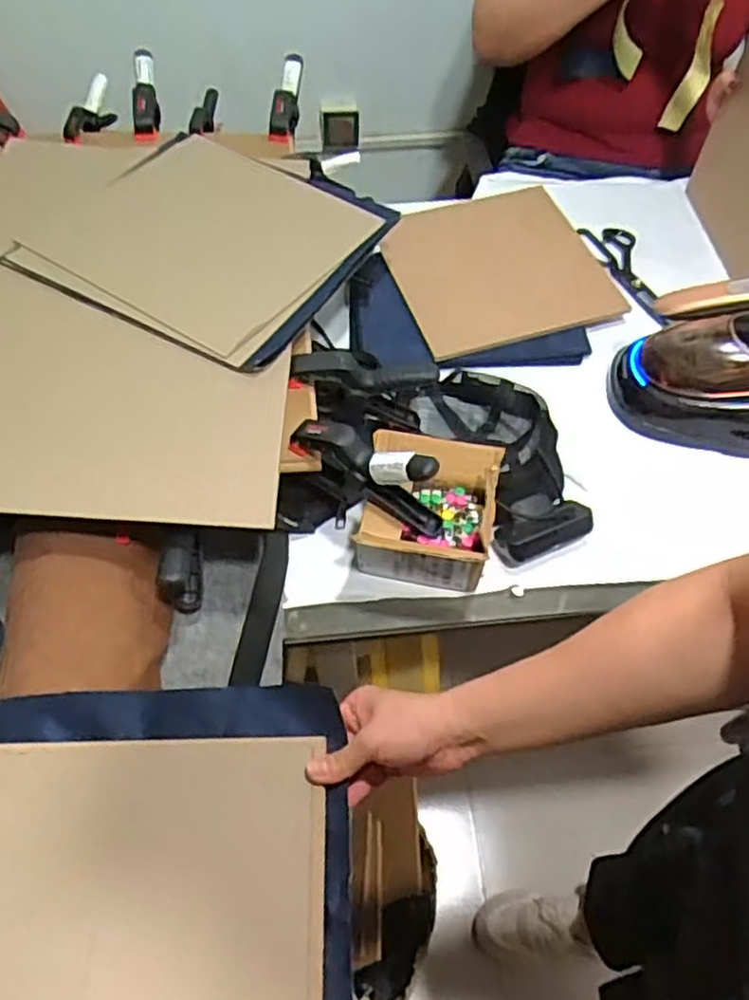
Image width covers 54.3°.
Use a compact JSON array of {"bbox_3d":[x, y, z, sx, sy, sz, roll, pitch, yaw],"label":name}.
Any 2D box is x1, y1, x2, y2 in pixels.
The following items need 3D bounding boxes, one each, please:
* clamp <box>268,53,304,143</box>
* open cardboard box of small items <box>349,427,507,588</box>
[{"bbox_3d":[-0.128,-0.586,1.070,0.044,0.068,0.186,1,57,1],"label":"clamp"},{"bbox_3d":[0.054,0.021,0.757,0.132,0.112,0.128,9,58,6],"label":"open cardboard box of small items"}]

